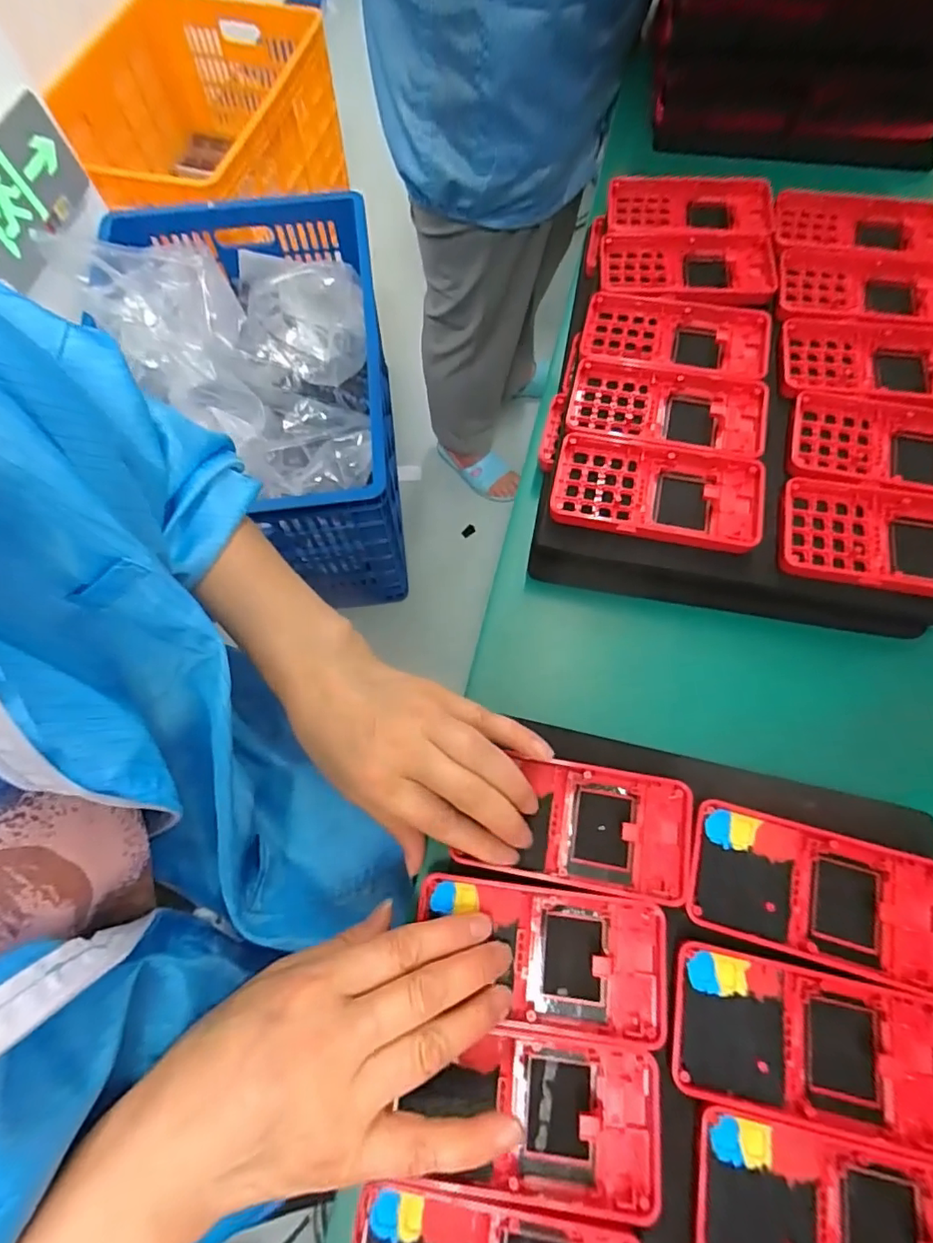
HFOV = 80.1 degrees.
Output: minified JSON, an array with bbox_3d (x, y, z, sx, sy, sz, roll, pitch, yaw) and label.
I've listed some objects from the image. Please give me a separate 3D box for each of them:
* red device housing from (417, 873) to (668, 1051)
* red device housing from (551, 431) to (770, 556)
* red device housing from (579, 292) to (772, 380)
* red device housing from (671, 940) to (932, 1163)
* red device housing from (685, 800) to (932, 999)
[{"bbox_3d":[0.037,0.165,0.274,0.120,0.016,0.060,6,72,3],"label":"red device housing"},{"bbox_3d":[0.118,-0.080,0.341,0.124,0.014,0.066,12,70,6],"label":"red device housing"},{"bbox_3d":[0.145,-0.197,0.386,0.125,0.019,0.070,12,70,6],"label":"red device housing"},{"bbox_3d":[0.160,0.196,0.258,0.122,0.014,0.063,11,70,5],"label":"red device housing"},{"bbox_3d":[0.177,0.137,0.281,0.123,0.014,0.062,15,70,7],"label":"red device housing"}]

